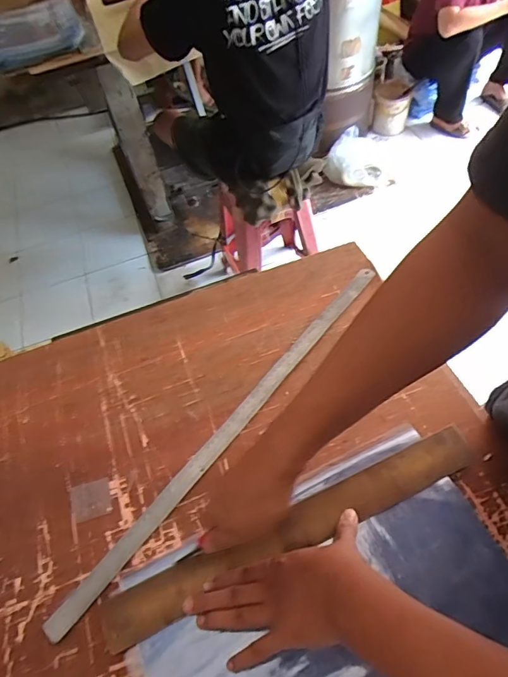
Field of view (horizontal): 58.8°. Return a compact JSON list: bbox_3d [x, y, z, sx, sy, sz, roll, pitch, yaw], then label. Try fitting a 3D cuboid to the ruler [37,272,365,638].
[{"bbox_3d":[-0.016,0.102,0.586,0.029,0.009,0.603,28,62,32],"label":"ruler"}]

